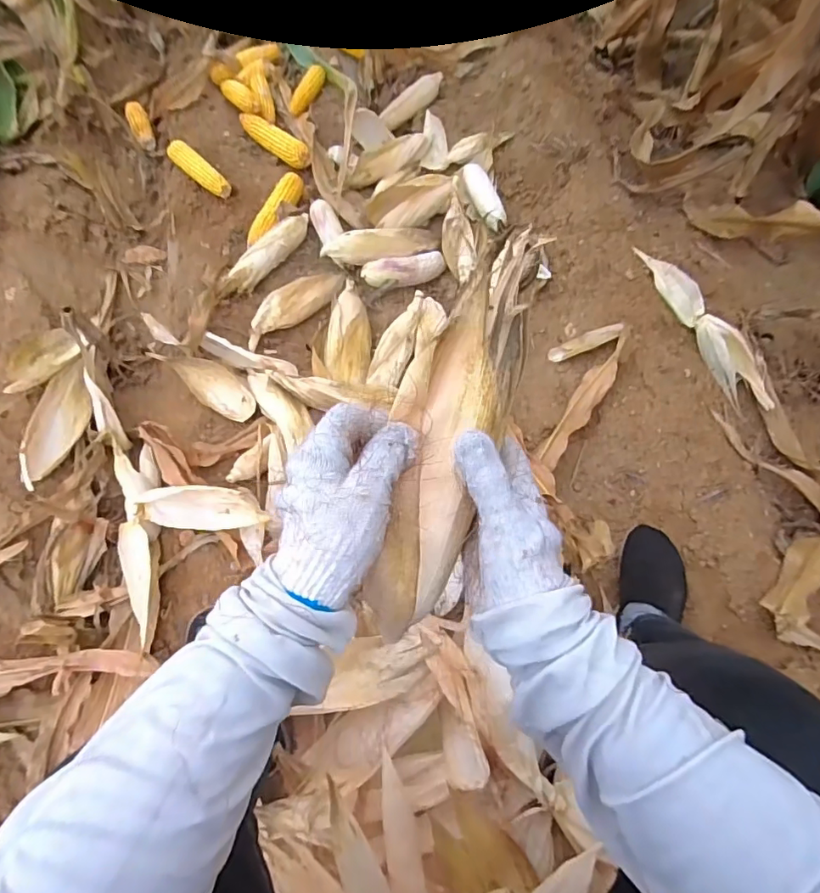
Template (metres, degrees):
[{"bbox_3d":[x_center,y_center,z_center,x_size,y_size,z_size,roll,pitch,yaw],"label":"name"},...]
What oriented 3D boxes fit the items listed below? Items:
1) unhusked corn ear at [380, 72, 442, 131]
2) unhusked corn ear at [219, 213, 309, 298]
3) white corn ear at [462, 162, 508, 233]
[{"bbox_3d":[0.005,-0.857,1.280,0.057,0.042,0.202,40,76,17],"label":"unhusked corn ear"},{"bbox_3d":[-0.300,-0.401,1.094,0.054,0.057,0.272,32,73,15],"label":"unhusked corn ear"},{"bbox_3d":[0.166,-0.549,1.144,0.058,0.041,0.193,-19,68,-4],"label":"white corn ear"}]

